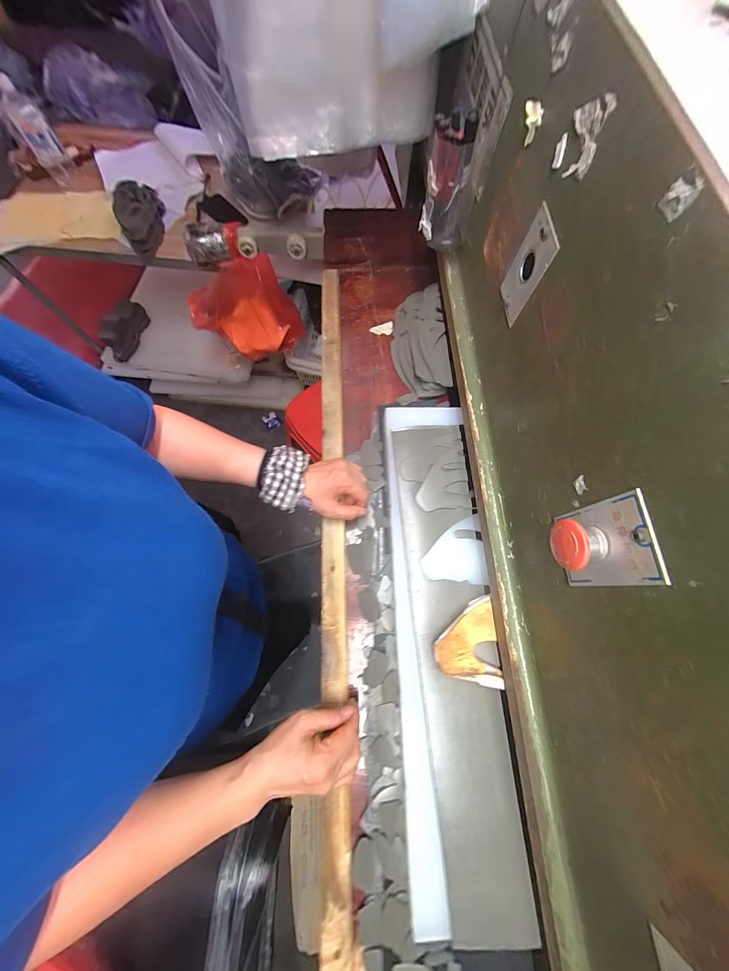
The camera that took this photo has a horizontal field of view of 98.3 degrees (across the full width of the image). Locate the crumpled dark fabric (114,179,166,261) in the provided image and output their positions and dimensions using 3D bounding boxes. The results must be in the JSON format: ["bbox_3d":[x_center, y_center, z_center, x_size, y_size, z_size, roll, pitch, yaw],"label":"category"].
[{"bbox_3d":[-0.609,-0.732,0.874,0.130,0.106,0.161,-28,75,-7],"label":"crumpled dark fabric"}]

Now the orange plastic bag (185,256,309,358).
[{"bbox_3d":[-0.355,-0.521,0.922,0.302,0.285,0.138,0,73,1],"label":"orange plastic bag"}]

